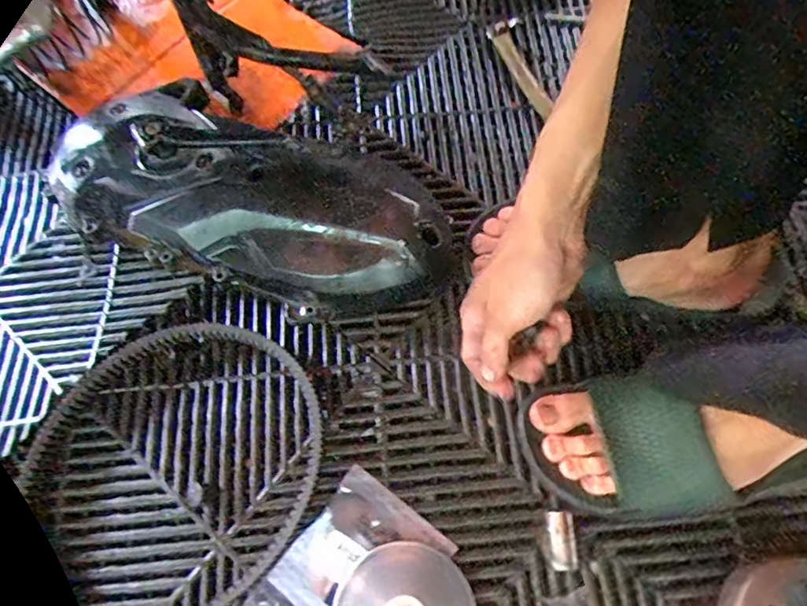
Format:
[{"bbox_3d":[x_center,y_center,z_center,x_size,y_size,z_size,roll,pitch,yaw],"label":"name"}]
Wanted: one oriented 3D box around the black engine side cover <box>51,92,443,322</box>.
[{"bbox_3d":[-0.154,-0.096,0.506,0.383,0.102,0.149,21,70,9],"label":"black engine side cover"}]

